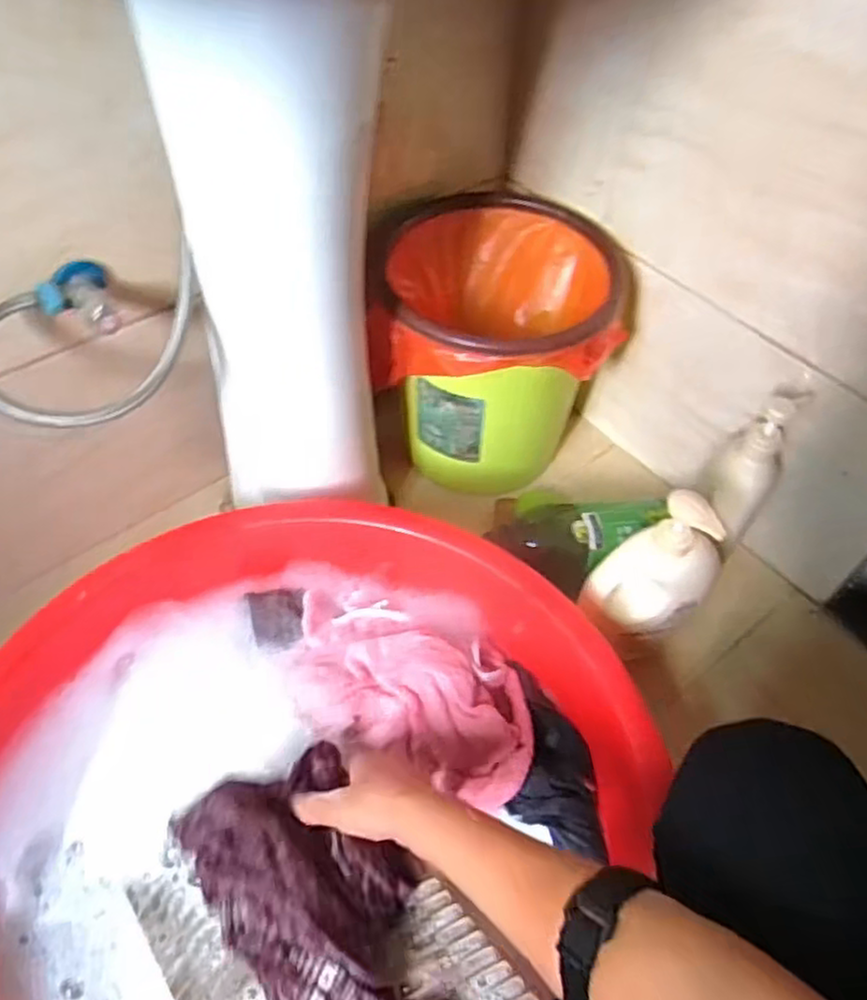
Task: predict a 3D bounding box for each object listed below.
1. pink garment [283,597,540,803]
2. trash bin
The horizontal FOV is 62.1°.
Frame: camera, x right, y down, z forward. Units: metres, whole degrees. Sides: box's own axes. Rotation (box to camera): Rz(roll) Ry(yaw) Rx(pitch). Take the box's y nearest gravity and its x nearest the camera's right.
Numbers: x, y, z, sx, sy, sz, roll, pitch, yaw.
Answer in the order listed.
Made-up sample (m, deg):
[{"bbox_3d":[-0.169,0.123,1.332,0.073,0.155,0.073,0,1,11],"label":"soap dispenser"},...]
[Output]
[{"bbox_3d":[-0.021,0.165,0.673,0.246,0.059,0.150,20,54,13],"label":"pink garment"},{"bbox_3d":[0.066,-0.180,0.890,0.242,0.269,0.260,-6,53,-7],"label":"trash bin"}]

